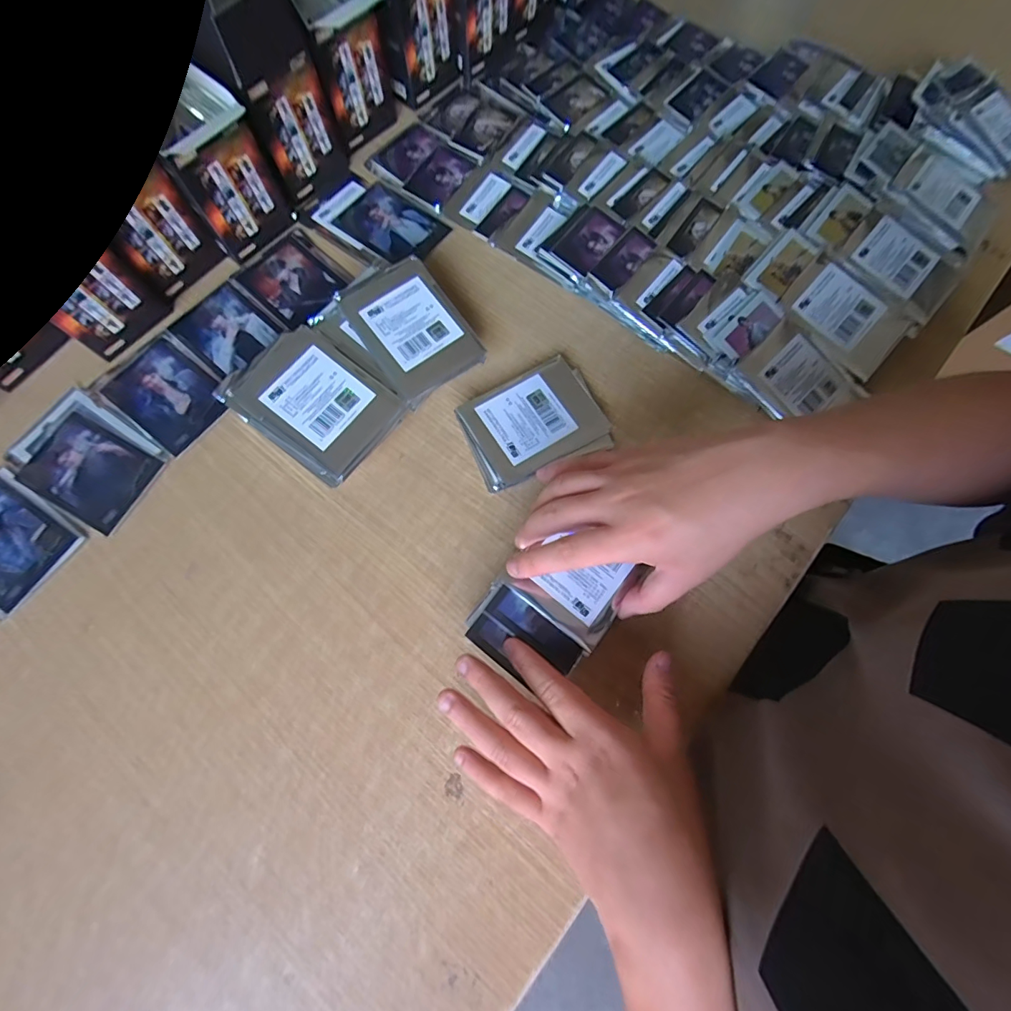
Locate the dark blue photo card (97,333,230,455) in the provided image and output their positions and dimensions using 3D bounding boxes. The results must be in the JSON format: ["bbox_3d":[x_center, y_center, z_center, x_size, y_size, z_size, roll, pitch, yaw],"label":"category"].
[{"bbox_3d":[-0.289,-0.098,0.395,0.096,0.004,0.073,37,76,8],"label":"dark blue photo card"}]

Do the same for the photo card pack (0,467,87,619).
[{"bbox_3d":[-0.393,0.024,0.358,0.105,0.004,0.077,35,76,8],"label":"photo card pack"}]

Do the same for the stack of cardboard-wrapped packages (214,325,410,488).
[{"bbox_3d":[-0.152,-0.082,0.371,0.123,0.043,0.089,36,76,8],"label":"stack of cardboard-wrapped packages"}]

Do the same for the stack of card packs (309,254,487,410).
[{"bbox_3d":[-0.087,-0.144,0.394,0.097,0.039,0.115,-40,79,-12],"label":"stack of card packs"}]

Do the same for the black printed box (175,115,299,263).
[{"bbox_3d":[-0.227,-0.273,0.401,0.014,0.091,0.082,35,76,8],"label":"black printed box"}]

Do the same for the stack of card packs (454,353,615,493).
[{"bbox_3d":[0.022,-0.073,0.387,0.113,0.016,0.091,-24,76,-8],"label":"stack of card packs"}]

